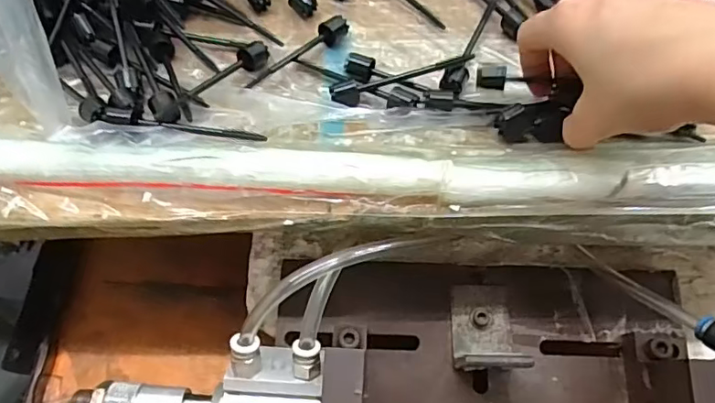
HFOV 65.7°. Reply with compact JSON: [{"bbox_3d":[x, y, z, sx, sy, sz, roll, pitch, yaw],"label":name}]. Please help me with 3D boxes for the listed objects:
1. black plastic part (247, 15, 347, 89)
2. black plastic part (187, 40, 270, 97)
[{"bbox_3d":[-0.038,-0.093,0.343,0.080,0.013,0.012,-38,62,-24],"label":"black plastic part"},{"bbox_3d":[-0.077,-0.078,0.333,0.013,0.010,0.059,38,63,25],"label":"black plastic part"}]

